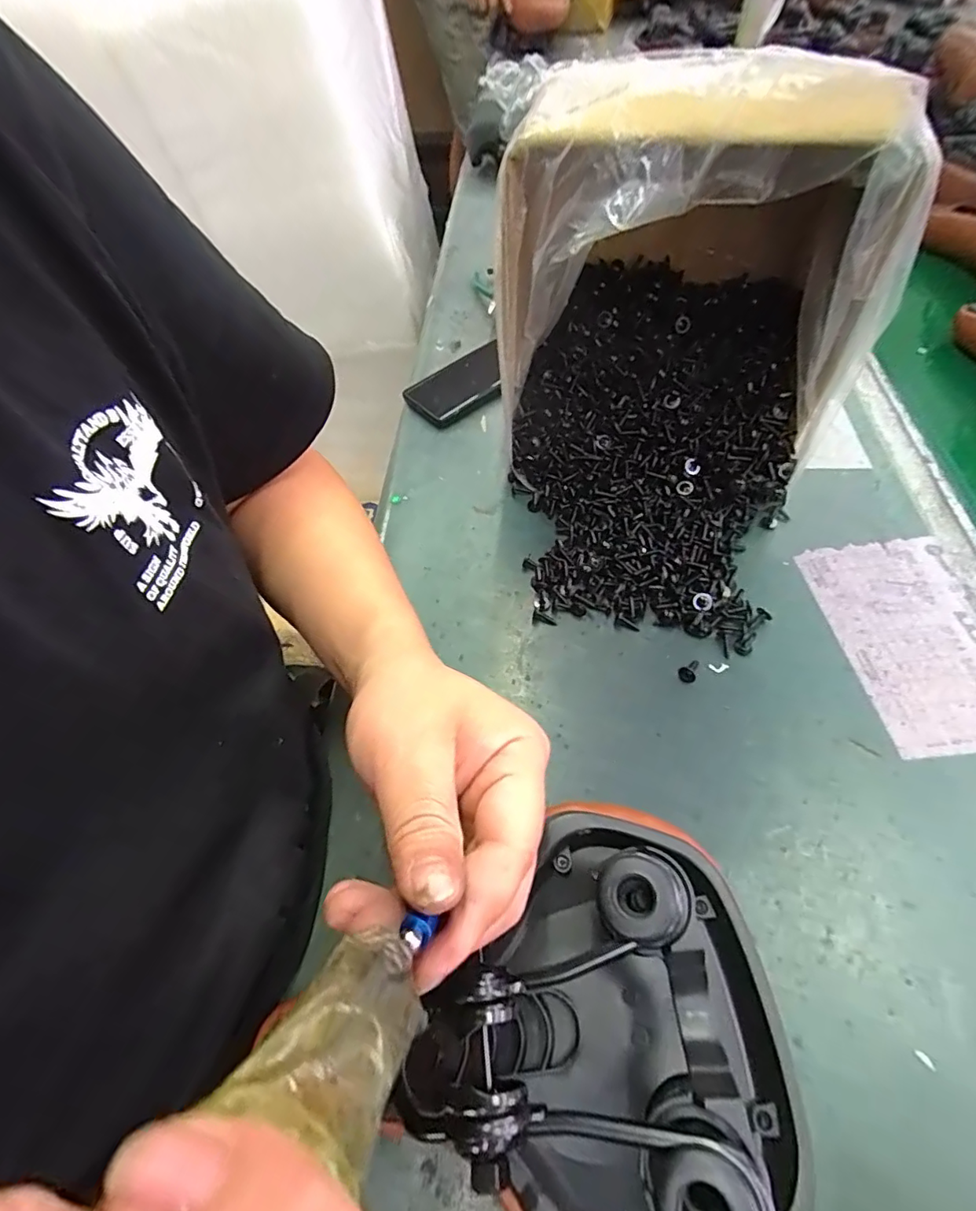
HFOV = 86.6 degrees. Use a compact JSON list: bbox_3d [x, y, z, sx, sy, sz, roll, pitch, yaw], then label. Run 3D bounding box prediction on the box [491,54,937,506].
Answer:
[{"bbox_3d":[0.142,-0.245,0.428,0.259,0.267,0.226,-2,57,4],"label":"box"}]

